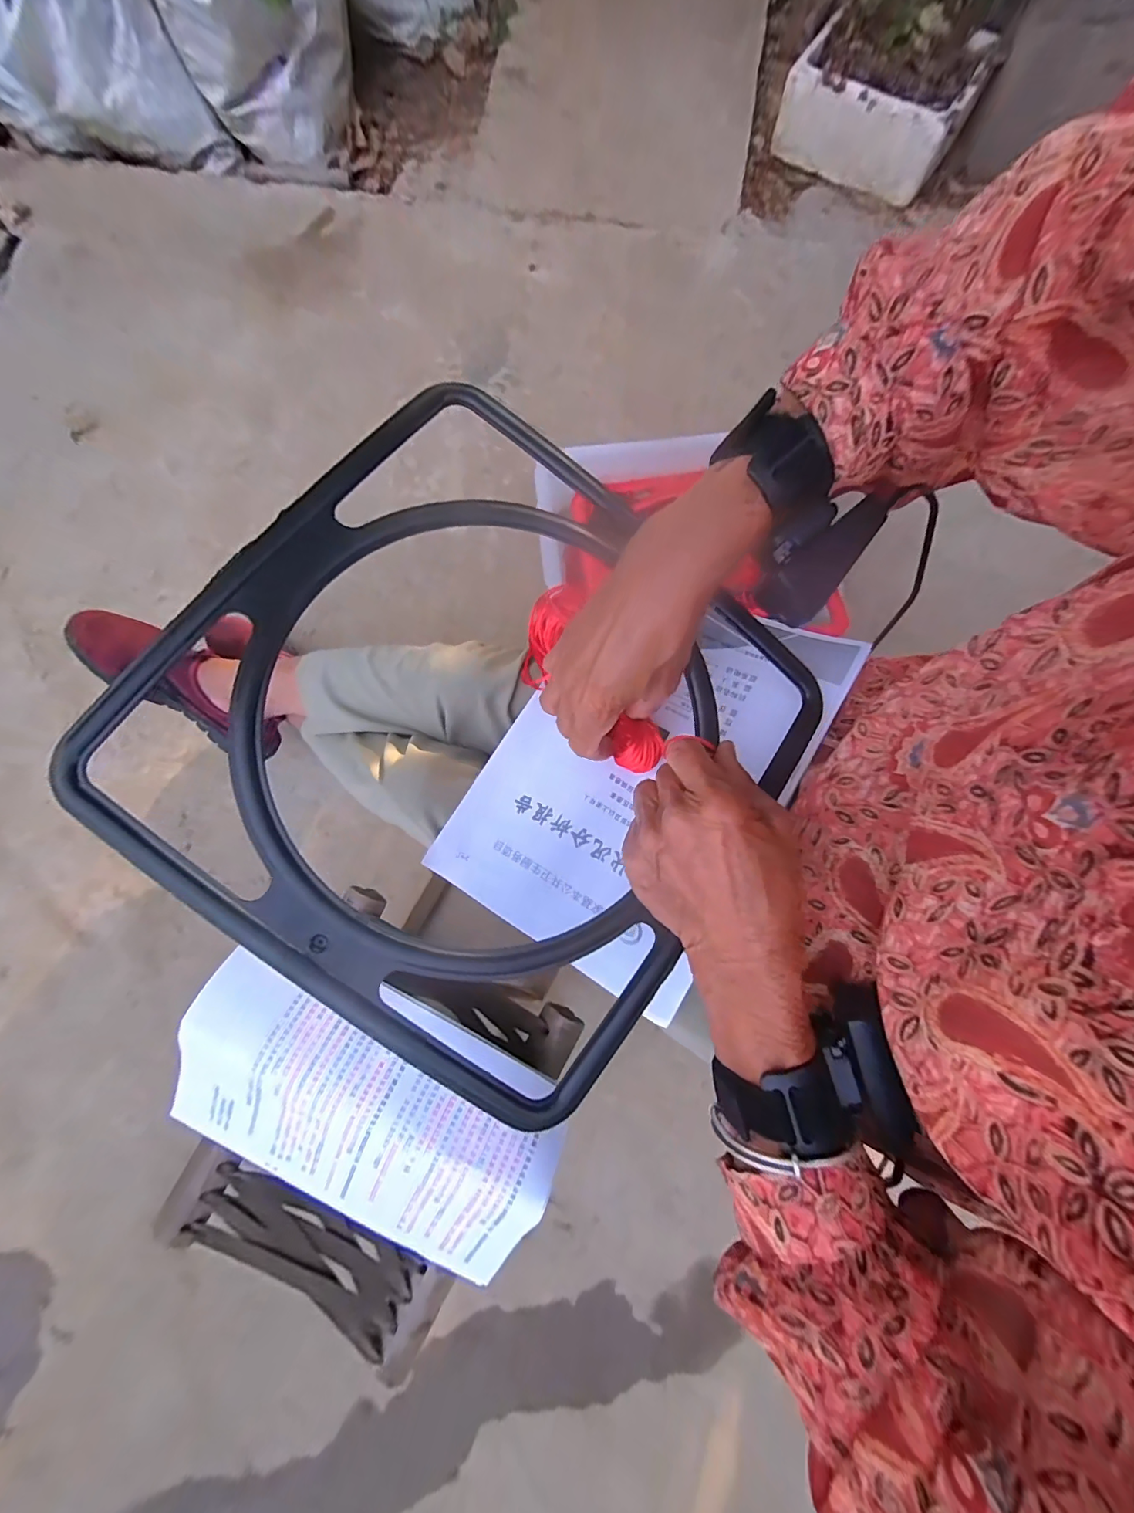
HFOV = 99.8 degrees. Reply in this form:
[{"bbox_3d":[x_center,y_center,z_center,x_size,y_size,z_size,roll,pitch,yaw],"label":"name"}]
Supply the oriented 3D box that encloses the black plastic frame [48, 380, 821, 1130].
[{"bbox_3d":[-0.043,-0.019,0.273,0.326,0.013,0.323,38,78,-3],"label":"black plastic frame"}]

